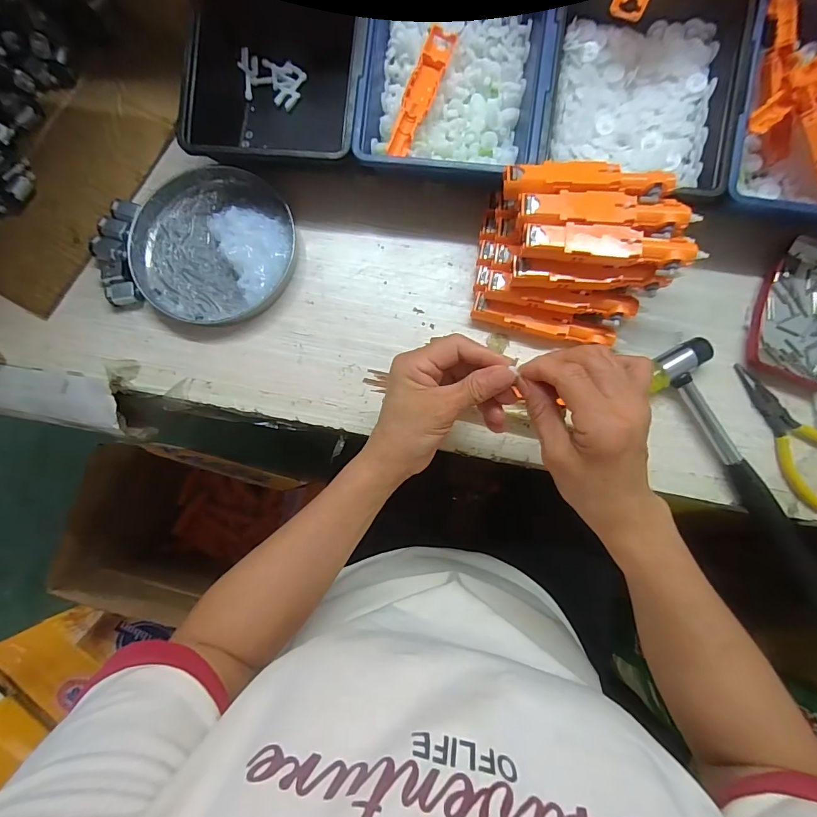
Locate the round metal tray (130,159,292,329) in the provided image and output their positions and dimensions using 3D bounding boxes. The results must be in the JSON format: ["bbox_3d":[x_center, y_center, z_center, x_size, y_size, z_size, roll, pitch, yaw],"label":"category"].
[{"bbox_3d":[-0.176,-0.151,0.371,0.143,0.019,0.154,0,85,1],"label":"round metal tray"}]

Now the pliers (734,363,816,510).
[{"bbox_3d":[0.319,0.017,0.338,0.047,0.012,0.126,-21,85,-1],"label":"pliers"}]

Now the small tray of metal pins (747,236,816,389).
[{"bbox_3d":[0.339,-0.084,0.351,0.086,0.015,0.127,18,85,3],"label":"small tray of metal pins"}]

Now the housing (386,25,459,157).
[{"bbox_3d":[0.010,-0.259,0.342,0.024,0.011,0.117,20,84,4],"label":"housing"}]

